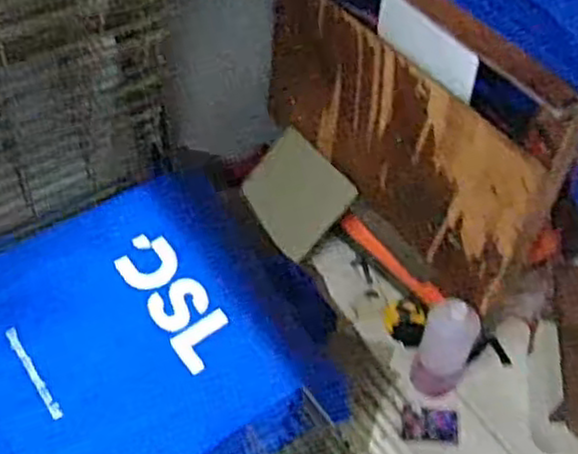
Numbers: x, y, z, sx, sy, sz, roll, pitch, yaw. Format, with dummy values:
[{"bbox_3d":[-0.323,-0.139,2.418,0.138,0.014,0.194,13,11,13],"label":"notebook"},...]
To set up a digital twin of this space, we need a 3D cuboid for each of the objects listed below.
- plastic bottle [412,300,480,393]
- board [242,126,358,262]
[{"bbox_3d":[0.256,0.205,1.201,0.085,0.255,0.068,23,56,15],"label":"plastic bottle"},{"bbox_3d":[0.013,-0.060,1.399,0.183,0.017,0.183,42,101,-6],"label":"board"}]

